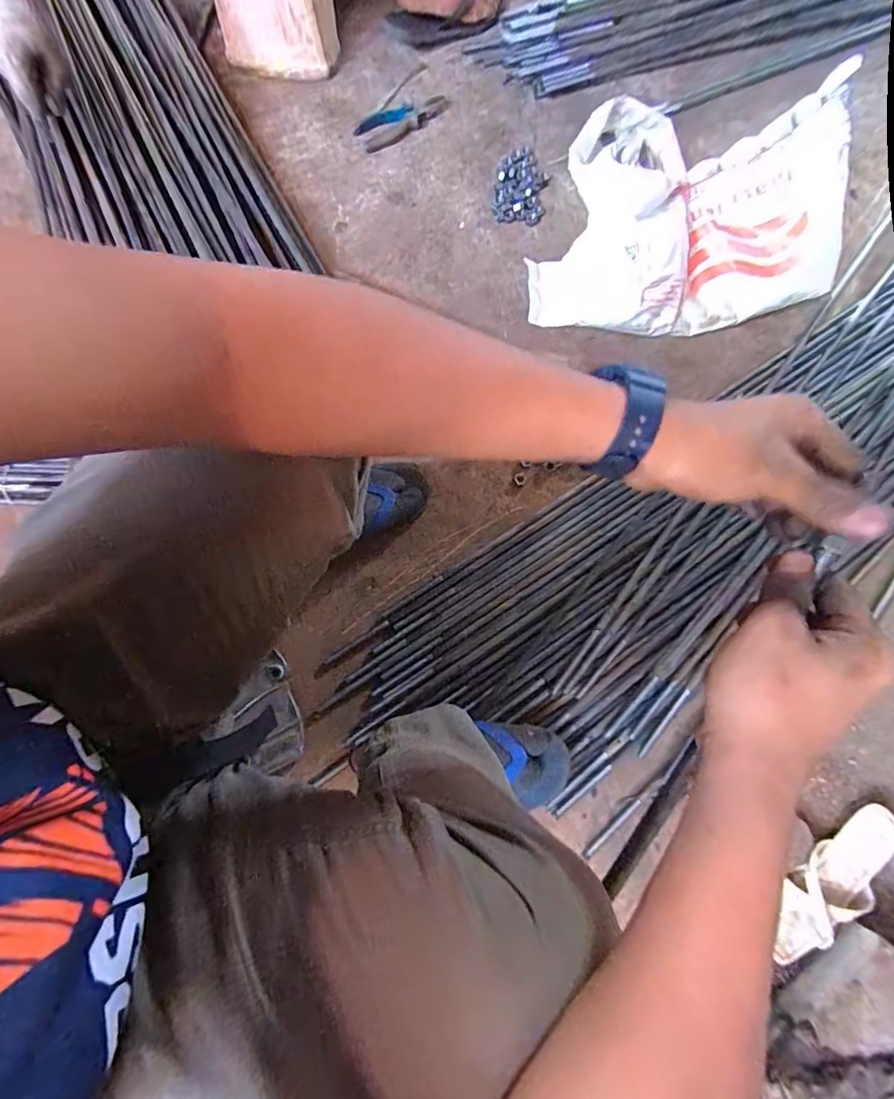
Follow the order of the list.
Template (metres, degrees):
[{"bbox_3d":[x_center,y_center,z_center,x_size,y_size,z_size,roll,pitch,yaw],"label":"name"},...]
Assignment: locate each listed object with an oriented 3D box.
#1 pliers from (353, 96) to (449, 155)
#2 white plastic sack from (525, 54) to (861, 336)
[{"bbox_3d":[-0.077,-0.768,0.887,0.173,0.013,0.062,-29,81,-6],"label":"pliers"},{"bbox_3d":[0.371,-0.498,0.761,0.444,0.165,0.271,1,80,-1],"label":"white plastic sack"}]

